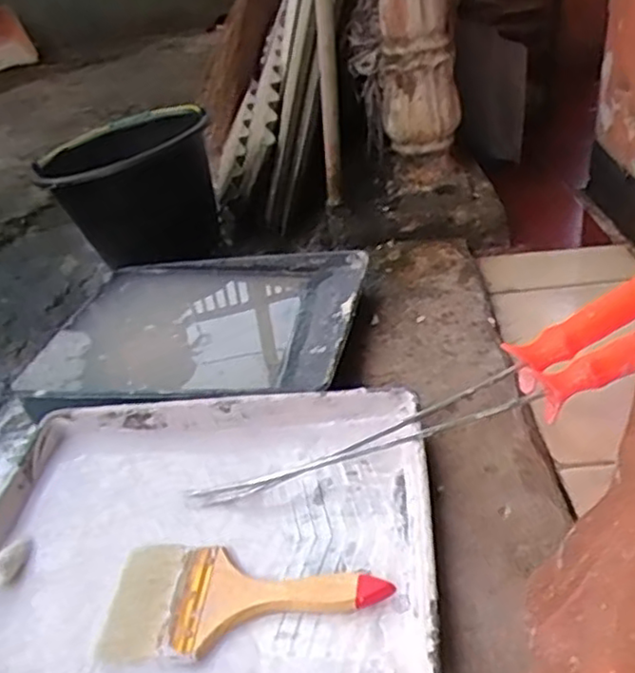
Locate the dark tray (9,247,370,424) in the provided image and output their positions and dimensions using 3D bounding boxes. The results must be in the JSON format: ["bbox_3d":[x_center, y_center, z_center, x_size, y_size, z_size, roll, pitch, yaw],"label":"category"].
[{"bbox_3d":[-0.134,-0.014,0.761,0.346,0.035,0.286,0,34,9],"label":"dark tray"}]

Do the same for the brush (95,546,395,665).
[{"bbox_3d":[-0.053,0.173,0.475,0.193,0.017,0.092,-5,33,1],"label":"brush"}]

